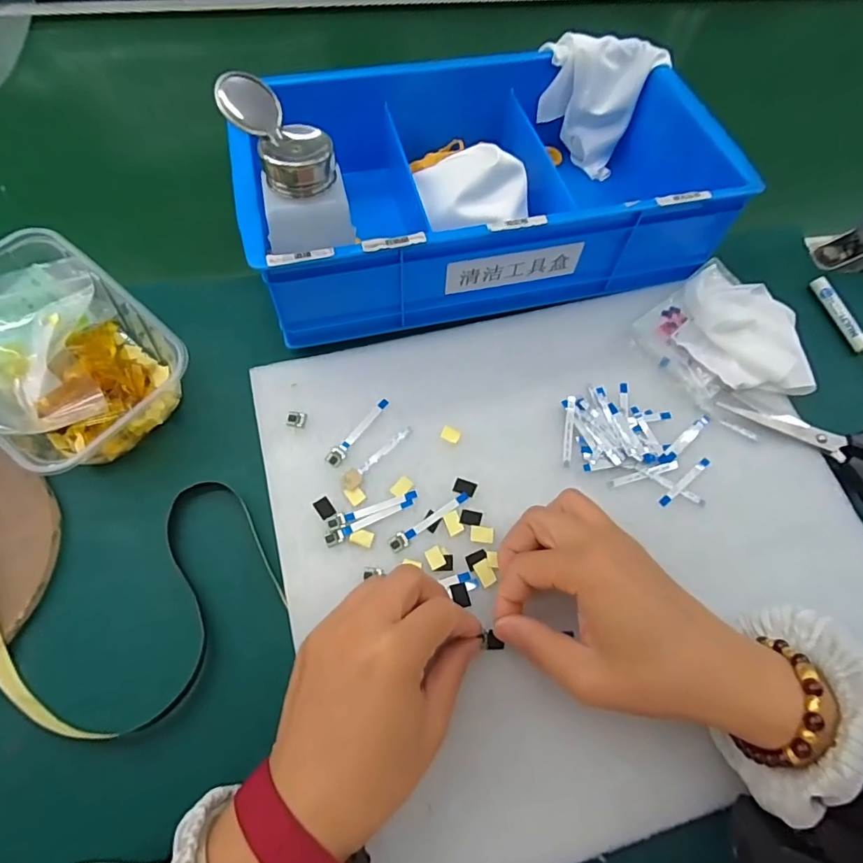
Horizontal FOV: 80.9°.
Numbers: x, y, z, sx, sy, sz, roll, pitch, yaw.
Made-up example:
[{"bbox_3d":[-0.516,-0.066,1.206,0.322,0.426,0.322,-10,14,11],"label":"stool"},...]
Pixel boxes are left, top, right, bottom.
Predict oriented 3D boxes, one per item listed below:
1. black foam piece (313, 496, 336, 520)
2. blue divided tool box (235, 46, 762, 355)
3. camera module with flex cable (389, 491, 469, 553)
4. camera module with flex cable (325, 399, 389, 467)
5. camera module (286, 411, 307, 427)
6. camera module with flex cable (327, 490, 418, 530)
[{"bbox_3d":[-0.069,0.049,0.326,0.010,0.004,0.014,-33,75,-13],"label":"black foam piece"},{"bbox_3d":[0.036,-0.198,0.397,0.347,0.101,0.206,-12,68,-8],"label":"blue divided tool box"},{"bbox_3d":[-0.001,0.058,0.326,0.059,0.004,0.010,-31,75,-13],"label":"camera module with flex cable"},{"bbox_3d":[-0.051,-0.001,0.347,0.011,0.004,0.060,35,73,10],"label":"camera module with flex cable"},{"bbox_3d":[-0.093,-0.009,0.349,0.013,0.004,0.011,12,70,2],"label":"camera module"},{"bbox_3d":[-0.038,0.050,0.327,0.059,0.004,0.009,-17,72,-8],"label":"camera module with flex cable"}]

